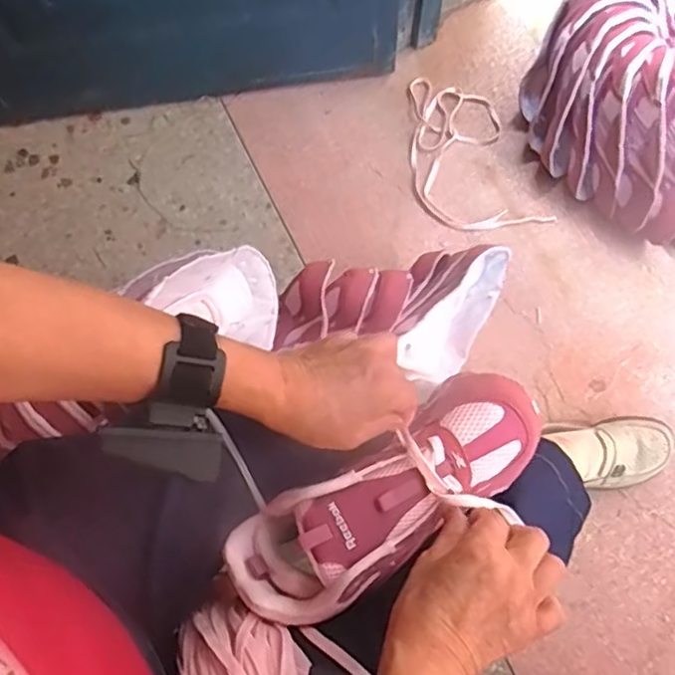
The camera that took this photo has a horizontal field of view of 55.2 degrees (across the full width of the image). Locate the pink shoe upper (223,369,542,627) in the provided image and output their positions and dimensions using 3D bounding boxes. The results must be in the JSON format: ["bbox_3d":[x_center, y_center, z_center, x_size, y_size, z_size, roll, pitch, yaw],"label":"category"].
[{"bbox_3d":[0.040,0.116,0.472,0.246,0.062,0.087,-32,77,-9],"label":"pink shoe upper"}]

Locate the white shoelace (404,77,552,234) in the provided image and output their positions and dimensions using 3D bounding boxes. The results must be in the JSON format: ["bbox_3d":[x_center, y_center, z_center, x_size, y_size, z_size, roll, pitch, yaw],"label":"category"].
[{"bbox_3d":[0.187,-0.279,0.984,0.168,0.018,0.285,-21,76,-4],"label":"white shoelace"}]

